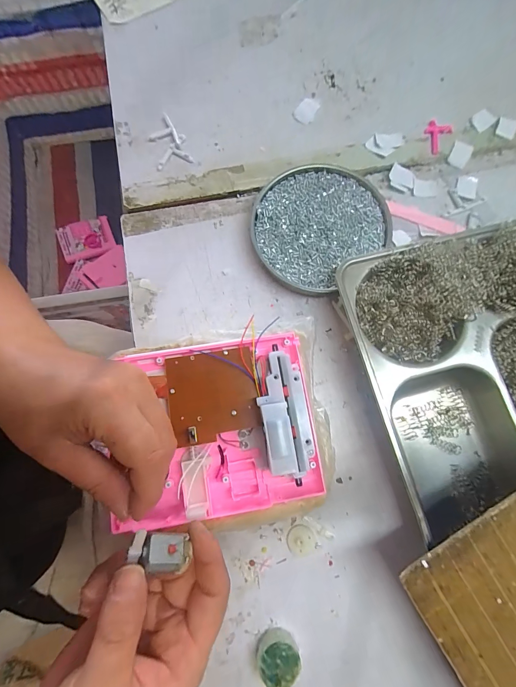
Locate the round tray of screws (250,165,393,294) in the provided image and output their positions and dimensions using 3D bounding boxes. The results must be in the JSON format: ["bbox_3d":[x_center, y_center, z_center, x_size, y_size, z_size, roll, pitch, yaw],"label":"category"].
[{"bbox_3d":[0.059,-0.119,0.321,0.131,0.022,0.121,0,78,1],"label":"round tray of screws"}]

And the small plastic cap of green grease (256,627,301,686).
[{"bbox_3d":[0.016,0.250,0.249,0.033,0.017,0.031,0,78,1],"label":"small plastic cap of green grease"}]

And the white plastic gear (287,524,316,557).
[{"bbox_3d":[0.038,0.172,0.271,0.024,0.006,0.024,0,78,1],"label":"white plastic gear"}]

